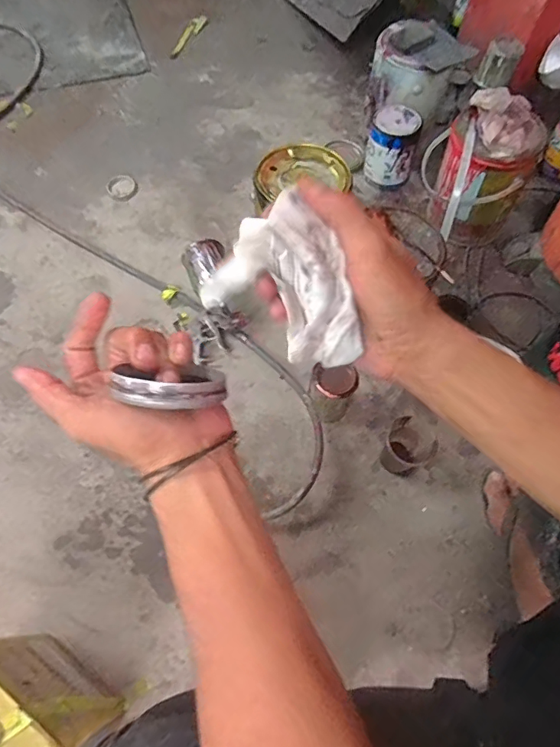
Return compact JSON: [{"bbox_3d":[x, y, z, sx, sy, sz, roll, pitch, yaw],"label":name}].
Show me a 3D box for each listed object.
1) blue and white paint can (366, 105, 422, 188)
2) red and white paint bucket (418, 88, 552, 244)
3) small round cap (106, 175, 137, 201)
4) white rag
[{"bbox_3d":[0.239,-0.485,1.071,0.103,0.141,0.109,15,64,6],"label":"blue and white paint can"},{"bbox_3d":[0.372,-0.382,0.934,0.189,0.228,0.167,17,64,5],"label":"red and white paint bucket"},{"bbox_3d":[-0.340,-0.402,1.057,0.062,0.011,0.070,-20,66,-11],"label":"small round cap"},{"bbox_3d":[0.006,-0.052,0.326,0.074,0.074,0.100,-36,69,-17],"label":"white rag"}]

